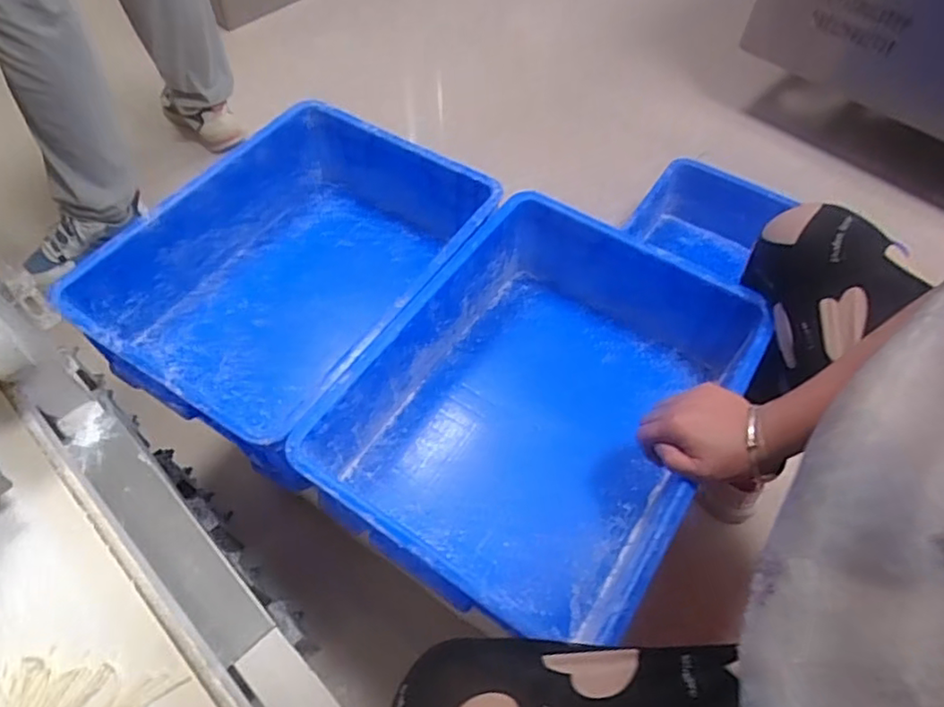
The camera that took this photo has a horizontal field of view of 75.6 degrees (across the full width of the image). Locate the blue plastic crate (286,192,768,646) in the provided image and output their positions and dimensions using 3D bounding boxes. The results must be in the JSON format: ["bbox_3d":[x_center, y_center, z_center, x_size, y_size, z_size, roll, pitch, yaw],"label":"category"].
[{"bbox_3d":[0.075,0.052,0.653,0.317,0.140,0.405,29,60,17],"label":"blue plastic crate"}]

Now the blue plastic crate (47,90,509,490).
[{"bbox_3d":[-0.201,-0.093,0.731,0.324,0.127,0.411,29,60,17],"label":"blue plastic crate"}]

